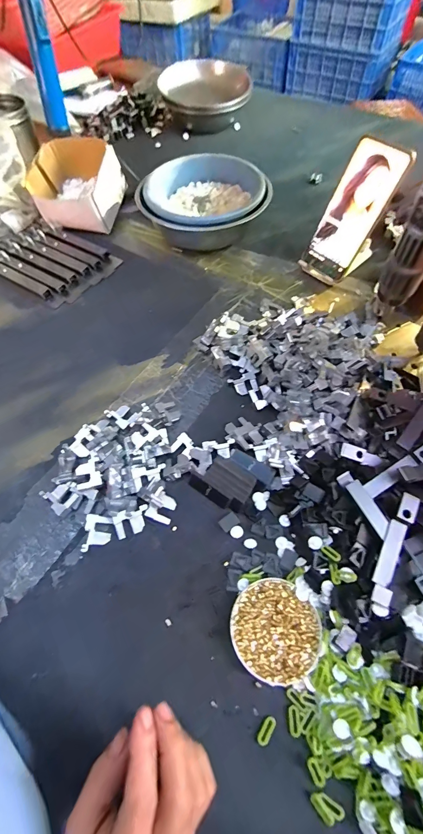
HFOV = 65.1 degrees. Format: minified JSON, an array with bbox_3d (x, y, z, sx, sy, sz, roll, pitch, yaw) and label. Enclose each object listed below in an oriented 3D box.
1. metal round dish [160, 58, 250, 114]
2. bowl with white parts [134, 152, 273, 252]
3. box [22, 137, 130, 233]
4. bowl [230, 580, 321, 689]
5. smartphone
[{"bbox_3d":[-0.013,-0.742,0.745,0.198,0.049,0.177,4,59,2],"label":"metal round dish"},{"bbox_3d":[-0.012,-0.370,0.582,0.220,0.077,0.197,8,60,5],"label":"bowl with white parts"},{"bbox_3d":[-0.239,-0.417,0.598,0.142,0.085,0.152,7,60,4],"label":"box"},{"bbox_3d":[0.055,0.185,0.289,0.072,0.014,0.074,0,59,0],"label":"bowl"},{"bbox_3d":[0.193,-0.277,0.465,0.072,0.170,0.011,42,43,18],"label":"smartphone"}]

